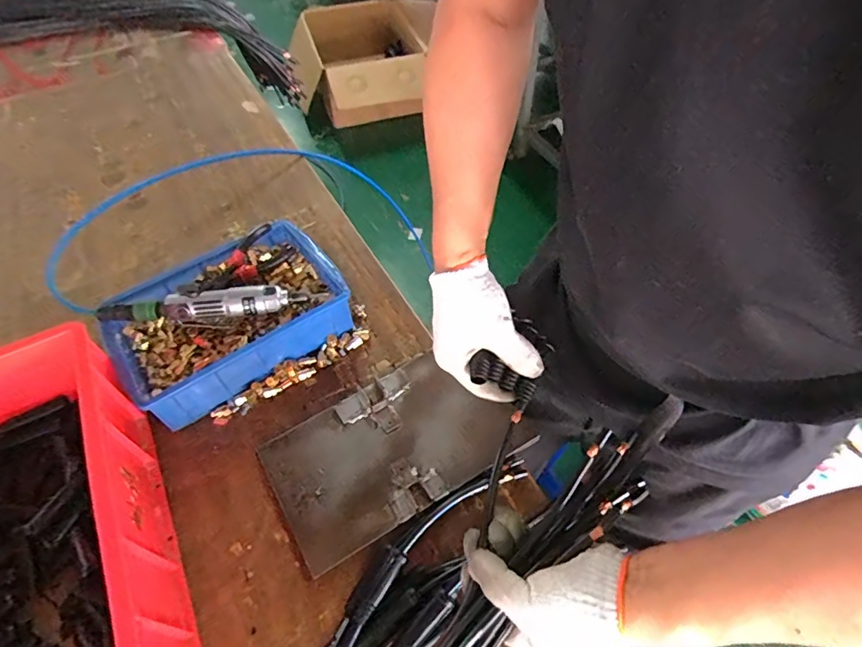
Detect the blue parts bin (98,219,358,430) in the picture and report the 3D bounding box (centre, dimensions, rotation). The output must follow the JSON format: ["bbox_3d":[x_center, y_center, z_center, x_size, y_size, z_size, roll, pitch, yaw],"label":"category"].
[{"bbox_3d":[-0.275,-0.005,0.684,0.297,0.099,0.208,-31,56,-21],"label":"blue parts bin"}]

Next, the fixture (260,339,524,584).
[{"bbox_3d":[-0.050,0.150,0.600,0.275,0.021,0.172,-28,55,-19],"label":"fixture"}]

